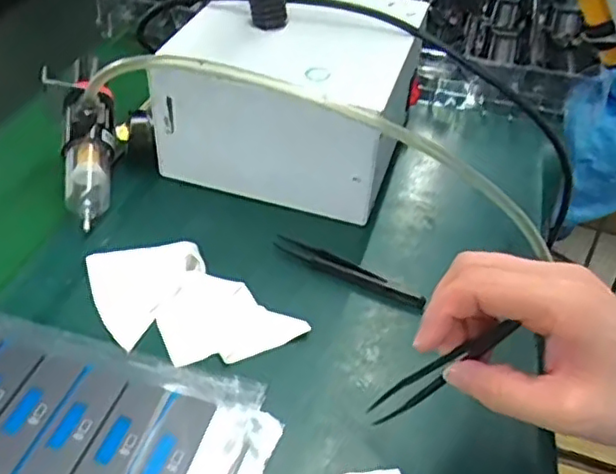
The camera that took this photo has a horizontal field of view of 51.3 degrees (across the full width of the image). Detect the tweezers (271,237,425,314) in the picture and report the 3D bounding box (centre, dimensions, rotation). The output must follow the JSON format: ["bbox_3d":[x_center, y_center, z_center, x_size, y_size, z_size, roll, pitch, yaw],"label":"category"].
[{"bbox_3d":[0.026,0.024,0.438,0.112,0.008,0.016,25,46,22],"label":"tweezers"}]

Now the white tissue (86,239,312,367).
[{"bbox_3d":[-0.082,0.040,0.404,0.143,0.015,0.075,26,47,23],"label":"white tissue"}]

